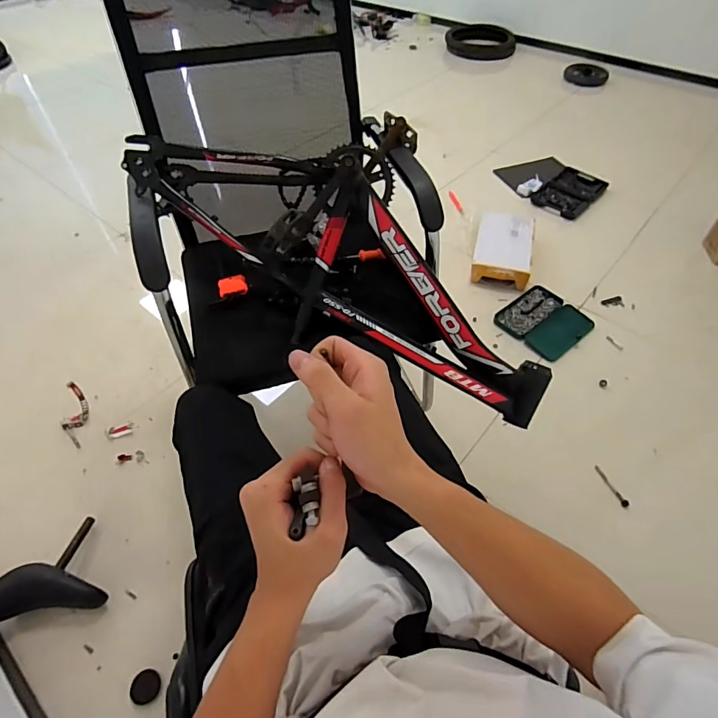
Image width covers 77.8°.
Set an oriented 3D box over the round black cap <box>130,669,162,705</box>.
[{"bbox_3d":[-0.413,0.637,0.865,0.054,0.016,0.056,0,51,0],"label":"round black cap"}]

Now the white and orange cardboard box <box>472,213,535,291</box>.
[{"bbox_3d":[0.528,-0.397,1.633,0.201,0.092,0.327,12,52,10],"label":"white and orange cardboard box"}]

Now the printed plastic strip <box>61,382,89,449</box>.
[{"bbox_3d":[-0.799,0.149,1.255,0.068,0.014,0.231,-12,52,-10],"label":"printed plastic strip"}]

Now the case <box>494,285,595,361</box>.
[{"bbox_3d":[0.606,-0.129,1.455,0.255,0.021,0.236,-32,57,-23],"label":"case"}]

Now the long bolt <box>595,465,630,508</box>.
[{"bbox_3d":[0.625,0.315,1.100,0.018,0.015,0.112,-19,56,-13],"label":"long bolt"}]

